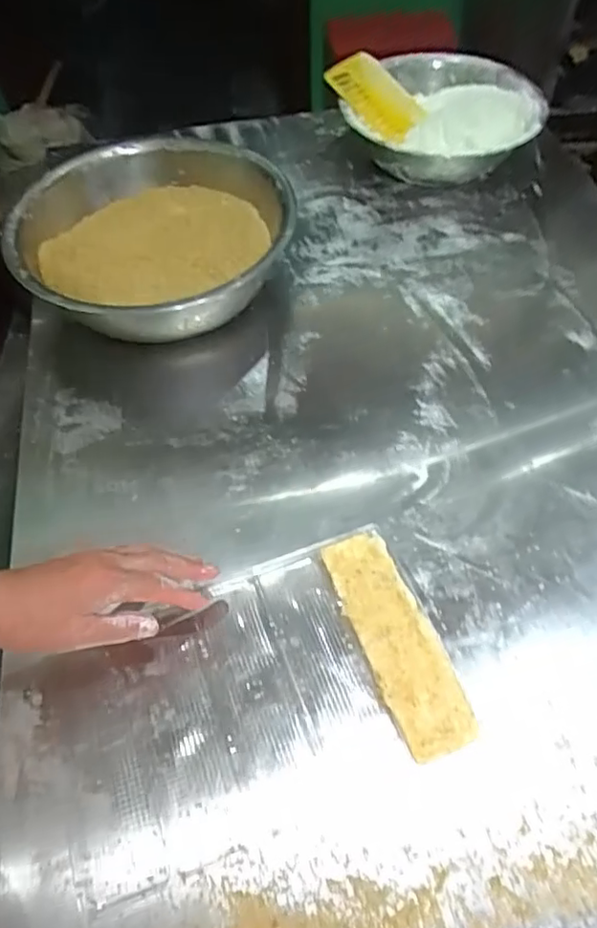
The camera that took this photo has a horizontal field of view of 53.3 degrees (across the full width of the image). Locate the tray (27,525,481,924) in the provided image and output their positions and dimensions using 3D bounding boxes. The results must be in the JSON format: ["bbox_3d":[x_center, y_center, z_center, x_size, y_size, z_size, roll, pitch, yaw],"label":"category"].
[{"bbox_3d":[-0.041,0.185,0.474,0.310,0.017,0.192,-20,57,-11],"label":"tray"}]

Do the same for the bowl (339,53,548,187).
[{"bbox_3d":[0.213,-0.489,0.868,0.254,0.102,0.255,-1,56,1],"label":"bowl"}]

